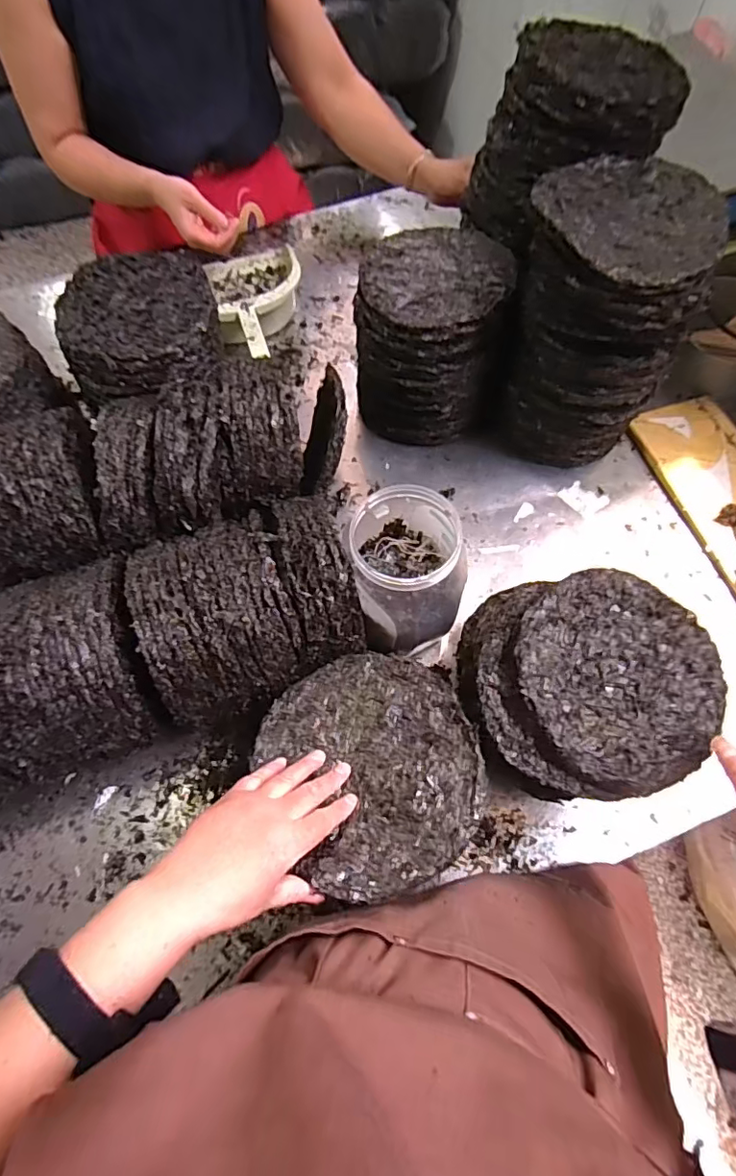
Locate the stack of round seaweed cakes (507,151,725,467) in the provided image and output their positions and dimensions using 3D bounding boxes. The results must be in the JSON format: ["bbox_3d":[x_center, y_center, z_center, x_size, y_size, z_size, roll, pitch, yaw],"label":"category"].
[{"bbox_3d":[0.279,-0.327,0.697,0.206,0.309,0.205,10,68,4],"label":"stack of round seaweed cakes"}]

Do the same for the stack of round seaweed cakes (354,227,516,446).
[{"bbox_3d":[0.090,-0.347,0.765,0.195,0.210,0.213,11,68,4],"label":"stack of round seaweed cakes"}]

